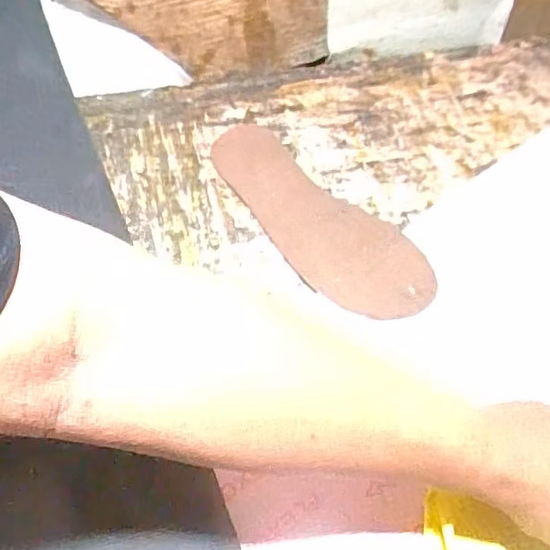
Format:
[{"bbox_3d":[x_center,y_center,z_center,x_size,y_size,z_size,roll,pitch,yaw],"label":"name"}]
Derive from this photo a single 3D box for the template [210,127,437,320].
[{"bbox_3d":[0.035,-0.053,0.521,0.087,0.005,0.249,-39,68,-21],"label":"template"}]

